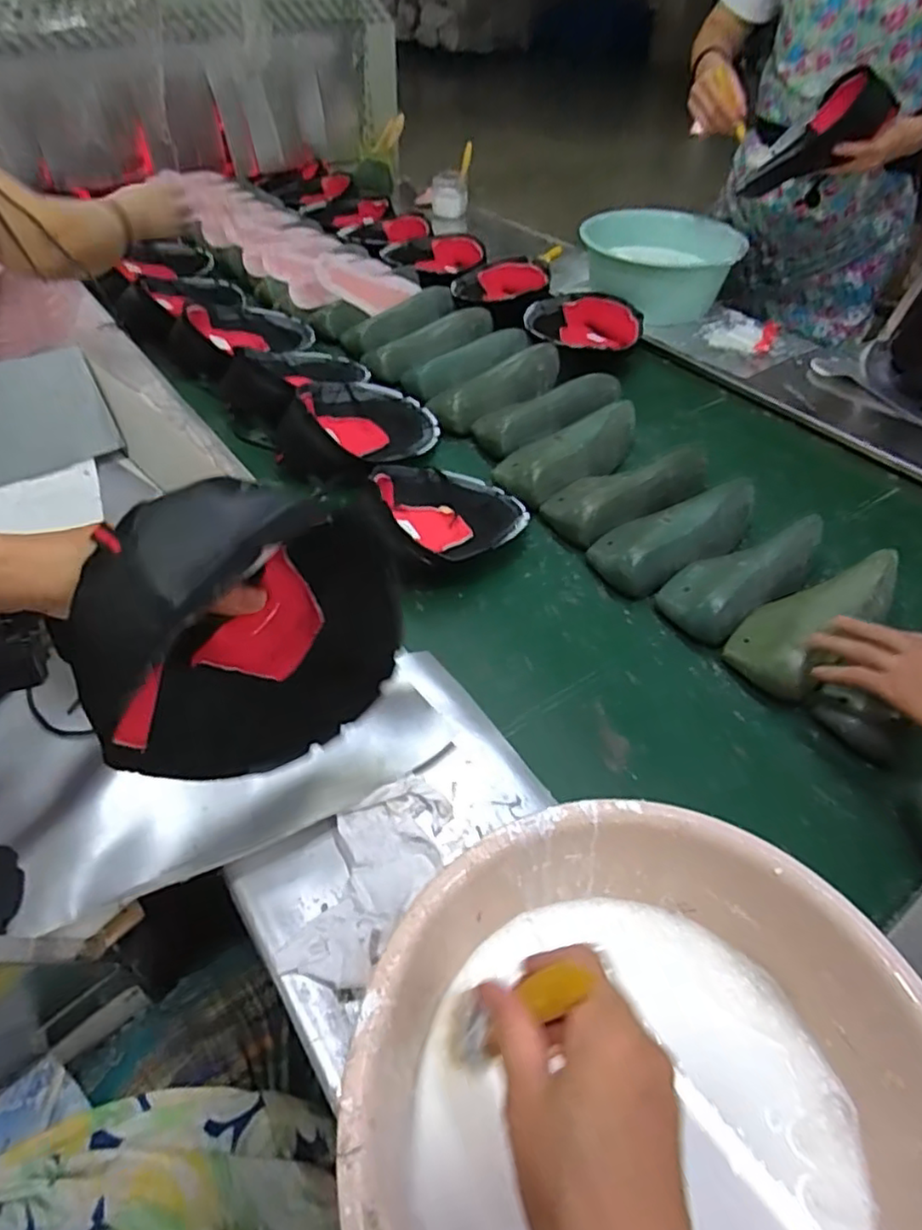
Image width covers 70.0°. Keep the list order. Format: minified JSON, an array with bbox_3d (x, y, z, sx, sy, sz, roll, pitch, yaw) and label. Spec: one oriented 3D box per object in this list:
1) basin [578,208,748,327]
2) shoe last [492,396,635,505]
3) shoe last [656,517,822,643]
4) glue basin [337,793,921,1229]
[{"bbox_3d":[0.406,-0.730,1.359,0.294,0.128,0.294,2,46,-2],"label":"basin"},{"bbox_3d":[0.162,-0.232,0.925,0.240,0.066,0.099,-23,52,-23],"label":"shoe last"},{"bbox_3d":[0.335,-0.048,0.766,0.225,0.070,0.103,-29,53,-11],"label":"shoe last"},{"bbox_3d":[0.099,0.261,0.349,0.294,0.099,0.289,11,47,7],"label":"glue basin"}]

